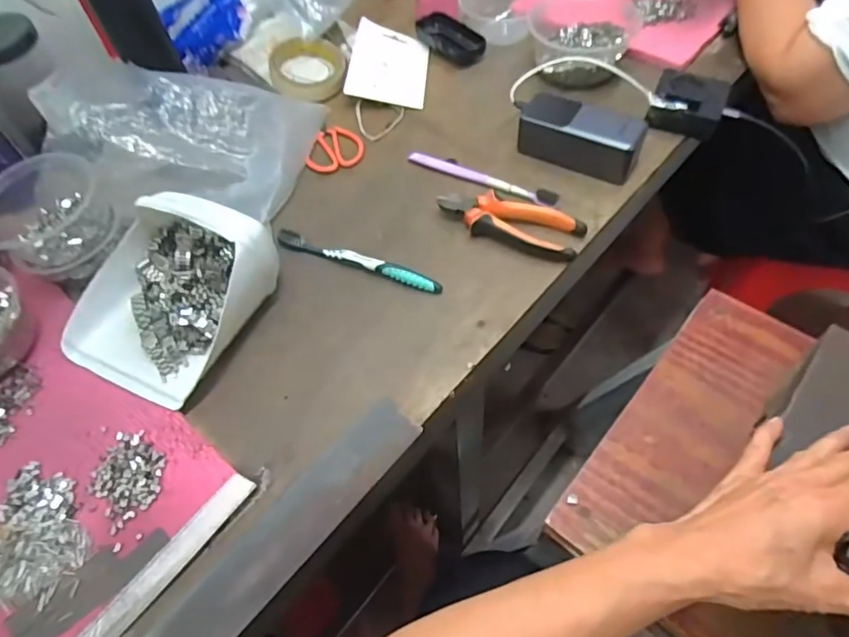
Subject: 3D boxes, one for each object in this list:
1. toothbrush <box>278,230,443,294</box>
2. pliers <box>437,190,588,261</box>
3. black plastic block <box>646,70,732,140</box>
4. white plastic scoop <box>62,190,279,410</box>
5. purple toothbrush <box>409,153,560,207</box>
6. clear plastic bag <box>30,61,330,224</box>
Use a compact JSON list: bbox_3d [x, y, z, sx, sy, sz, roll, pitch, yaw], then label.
[{"bbox_3d":[-0.068,-0.058,0.543,0.178,0.008,0.020,17,59,16],"label":"toothbrush"},{"bbox_3d":[0.085,-0.101,0.553,0.149,0.020,0.048,18,59,17],"label":"pliers"},{"bbox_3d":[0.301,-0.246,0.618,0.082,0.043,0.059,16,59,16],"label":"black plastic block"},{"bbox_3d":[-0.238,-0.026,0.494,0.161,0.089,0.173,19,60,17],"label":"white plastic scoop"},{"bbox_3d":[0.063,-0.158,0.603,0.178,0.015,0.019,23,61,20],"label":"purple toothbrush"},{"bbox_3d":[-0.280,-0.206,0.601,0.289,0.091,0.188,-3,56,4],"label":"clear plastic bag"}]

